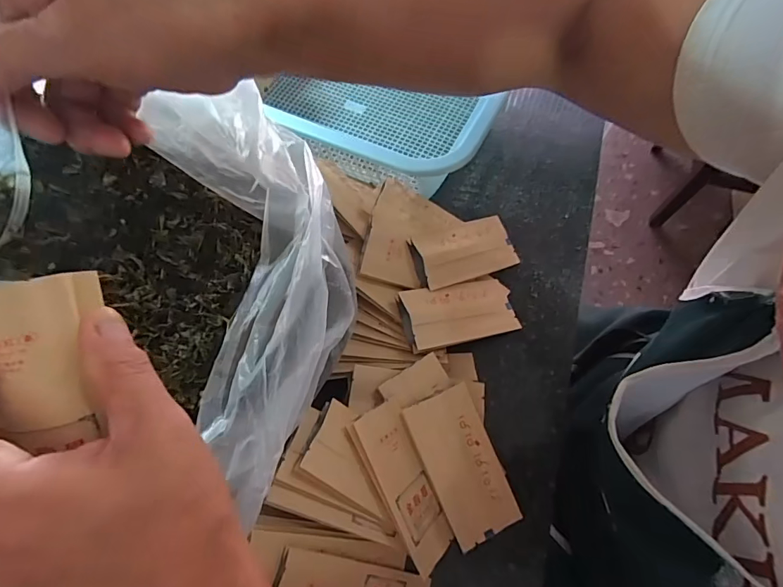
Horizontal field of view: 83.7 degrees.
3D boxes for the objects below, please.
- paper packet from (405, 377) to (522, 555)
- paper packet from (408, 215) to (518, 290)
[{"bbox_3d":[0.054,0.126,0.325,0.053,0.008,0.108,-23,89,-11],"label":"paper packet"},{"bbox_3d":[0.067,-0.039,0.403,0.107,0.017,0.052,-18,81,-33],"label":"paper packet"}]

